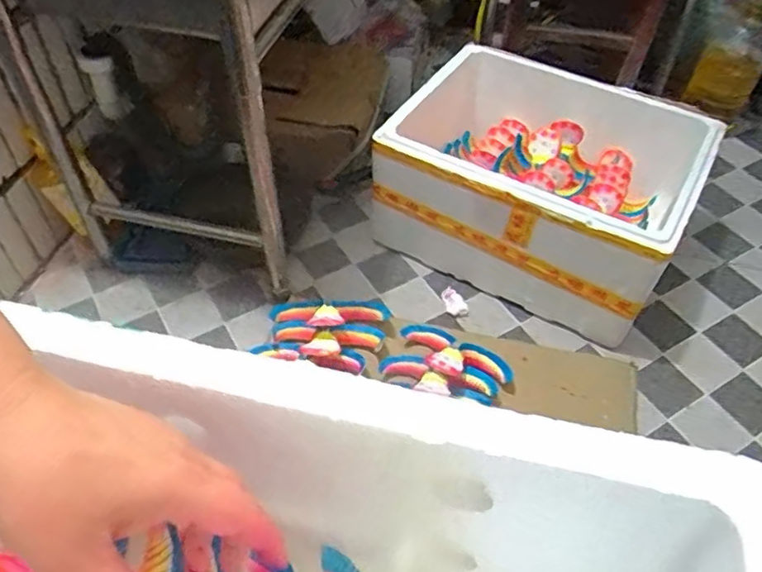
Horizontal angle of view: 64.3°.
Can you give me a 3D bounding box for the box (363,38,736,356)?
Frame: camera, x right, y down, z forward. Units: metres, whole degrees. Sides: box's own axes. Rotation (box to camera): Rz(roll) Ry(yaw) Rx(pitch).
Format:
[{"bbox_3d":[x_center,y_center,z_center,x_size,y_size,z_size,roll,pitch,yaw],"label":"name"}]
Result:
[{"bbox_3d":[0.322,-0.236,1.365,0.657,0.294,0.470,24,52,18],"label":"box"}]

